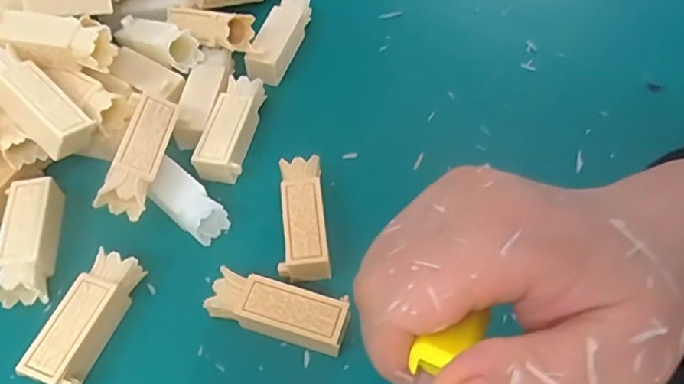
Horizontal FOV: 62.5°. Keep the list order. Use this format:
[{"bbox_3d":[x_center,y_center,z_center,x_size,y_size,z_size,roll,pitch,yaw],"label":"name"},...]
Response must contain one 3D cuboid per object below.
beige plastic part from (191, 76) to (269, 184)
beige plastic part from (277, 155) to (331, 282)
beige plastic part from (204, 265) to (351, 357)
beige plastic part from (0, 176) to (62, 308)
[{"bbox_3d":[-0.061,-0.035,0.311,0.023,0.020,0.060,7,58,6],"label":"beige plastic part"},{"bbox_3d":[-0.019,0.013,0.280,0.022,0.020,0.061,-4,58,-1],"label":"beige plastic part"},{"bbox_3d":[-0.028,0.055,0.252,0.061,0.020,0.024,13,59,10],"label":"beige plastic part"},{"bbox_3d":[-0.152,0.024,0.276,0.021,0.020,0.061,-8,58,-3],"label":"beige plastic part"}]

